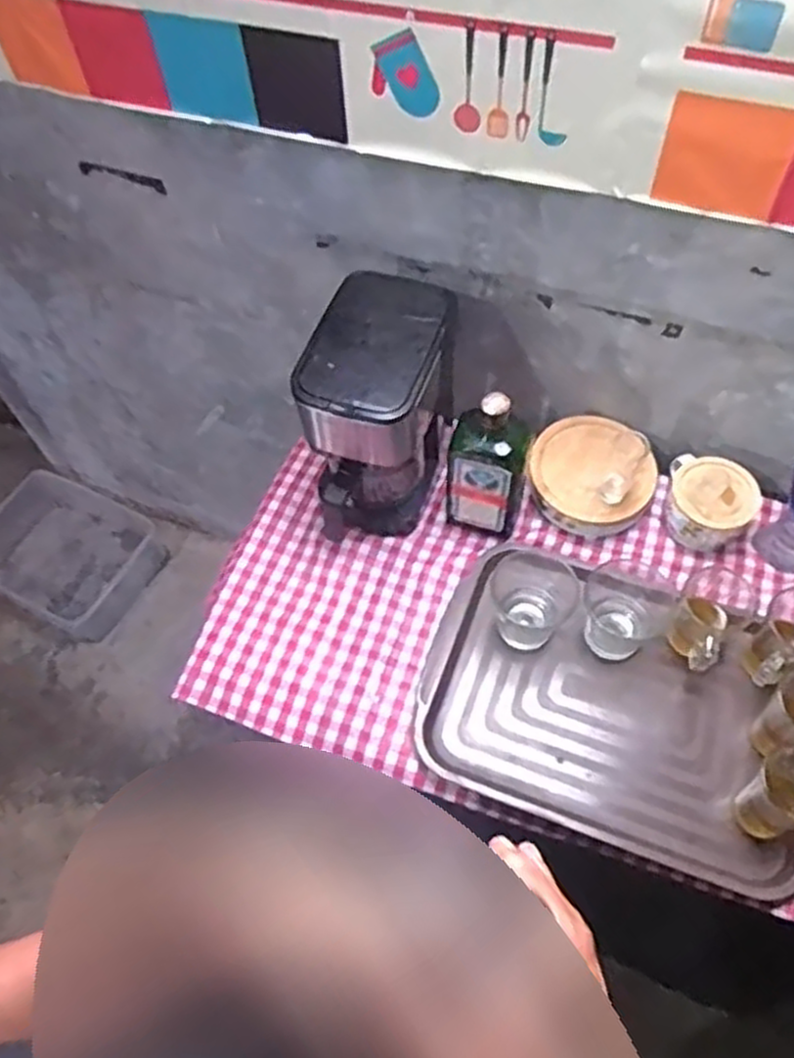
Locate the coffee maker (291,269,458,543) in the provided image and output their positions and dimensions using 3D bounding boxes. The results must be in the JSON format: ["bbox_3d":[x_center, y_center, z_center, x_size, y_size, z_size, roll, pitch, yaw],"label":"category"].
[{"bbox_3d":[-0.022,-0.131,0.909,0.153,0.269,0.198,7,60,7],"label":"coffee maker"}]

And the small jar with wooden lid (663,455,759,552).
[{"bbox_3d":[0.380,-0.029,0.936,0.094,0.081,0.097,-1,59,2],"label":"small jar with wooden lid"}]

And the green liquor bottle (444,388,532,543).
[{"bbox_3d":[0.110,-0.081,0.905,0.091,0.218,0.080,12,61,9],"label":"green liquor bottle"}]

